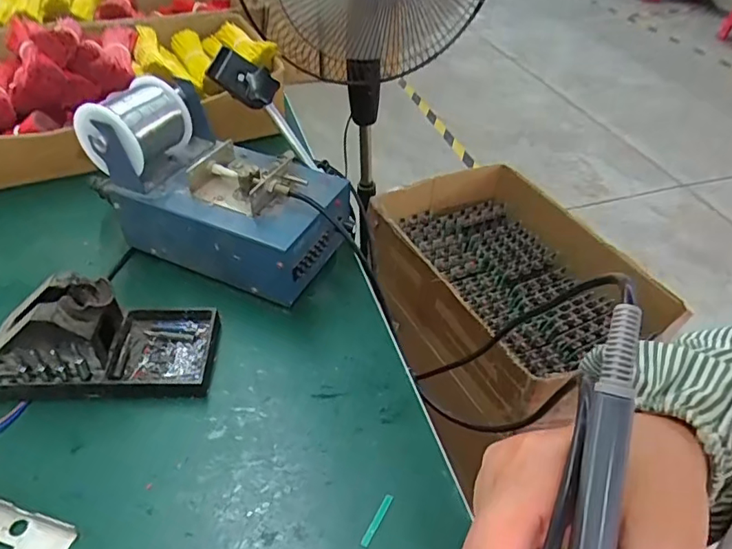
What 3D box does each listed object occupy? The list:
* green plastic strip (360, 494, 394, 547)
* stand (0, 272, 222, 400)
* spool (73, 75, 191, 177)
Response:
[{"bbox_3d":[0.007,0.152,0.337,0.005,0.004,0.036,20,45,19],"label":"green plastic strip"},{"bbox_3d":[-0.193,0.038,0.395,0.152,0.069,0.080,1,42,-1],"label":"stand"},{"bbox_3d":[-0.201,-0.126,0.475,0.070,0.068,0.078,17,46,16],"label":"spool"}]

